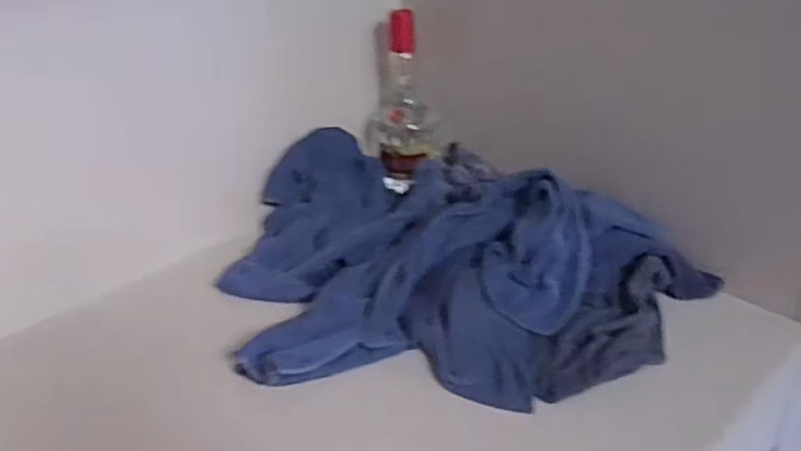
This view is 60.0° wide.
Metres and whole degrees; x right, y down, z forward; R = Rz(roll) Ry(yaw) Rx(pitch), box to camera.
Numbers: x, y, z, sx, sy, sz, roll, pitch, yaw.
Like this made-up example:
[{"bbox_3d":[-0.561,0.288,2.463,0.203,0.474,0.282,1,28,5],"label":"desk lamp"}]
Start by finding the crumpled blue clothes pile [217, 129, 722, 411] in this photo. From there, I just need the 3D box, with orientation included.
[{"bbox_3d":[0.062,0.007,0.775,0.478,0.111,0.410,0,31,6],"label":"crumpled blue clothes pile"}]

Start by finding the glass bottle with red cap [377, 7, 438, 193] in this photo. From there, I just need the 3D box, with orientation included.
[{"bbox_3d":[0.009,-0.174,0.956,0.083,0.220,0.108,-2,30,1],"label":"glass bottle with red cap"}]

